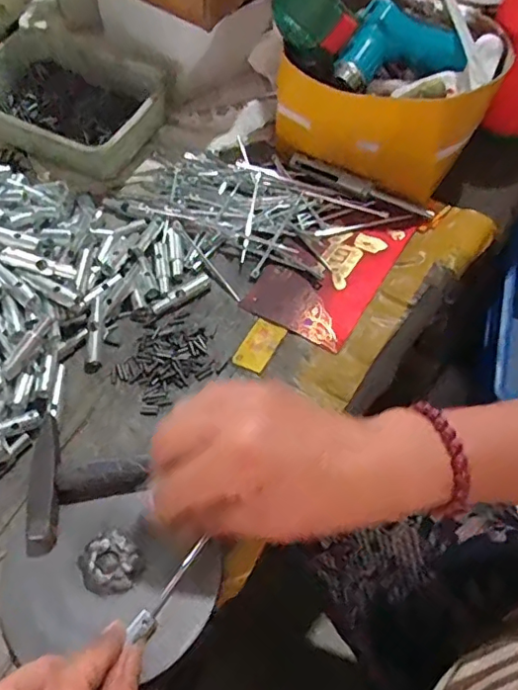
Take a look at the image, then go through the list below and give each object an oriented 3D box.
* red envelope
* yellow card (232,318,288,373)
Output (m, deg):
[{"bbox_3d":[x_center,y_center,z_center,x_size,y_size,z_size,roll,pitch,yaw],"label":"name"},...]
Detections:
[{"bbox_3d":[0.061,-0.068,0.451,0.085,0.004,0.148,29,63,16],"label":"red envelope"},{"bbox_3d":[0.001,0.000,0.412,0.025,0.004,0.044,22,60,20],"label":"yellow card"}]

